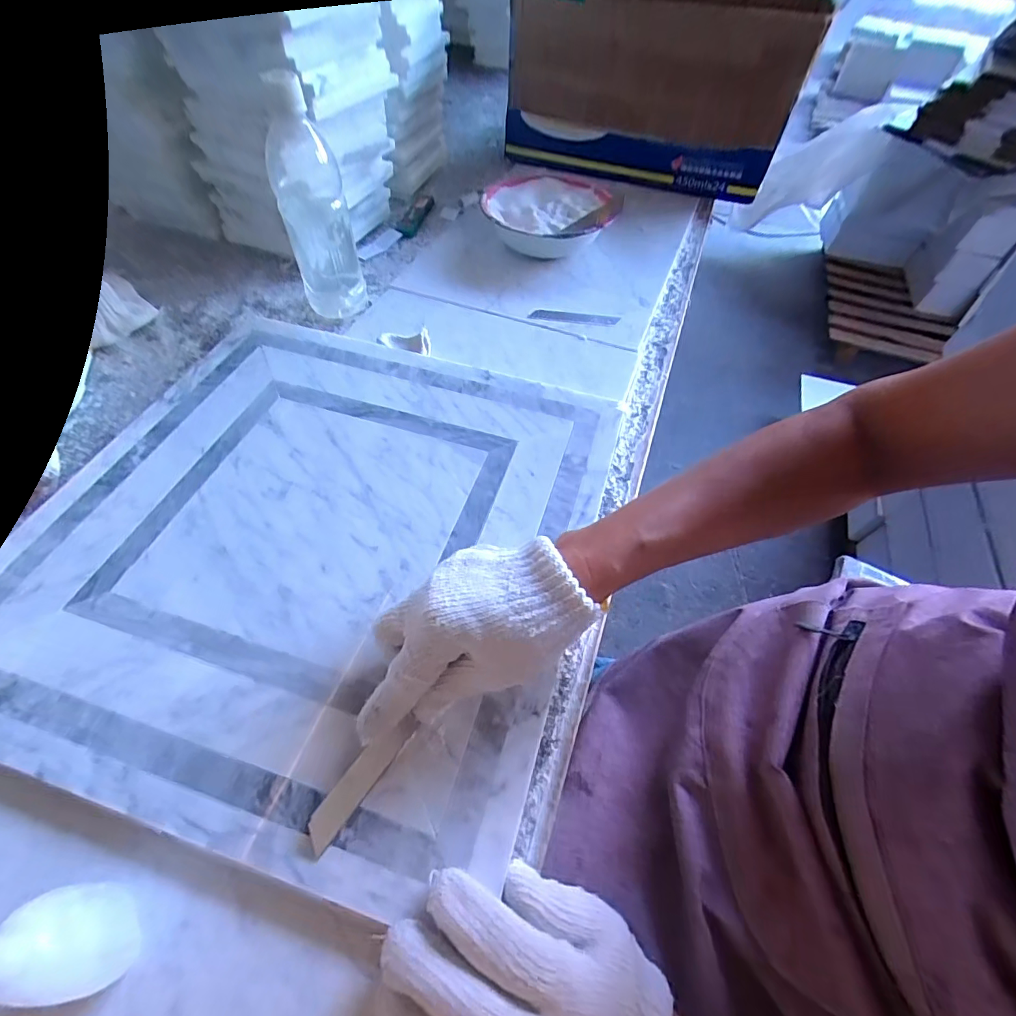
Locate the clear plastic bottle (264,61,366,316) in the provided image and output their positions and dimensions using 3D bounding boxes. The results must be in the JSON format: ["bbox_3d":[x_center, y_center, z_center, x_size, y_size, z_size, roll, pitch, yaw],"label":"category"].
[{"bbox_3d":[-0.199,-0.307,0.476,0.063,0.209,0.072,-20,60,-15],"label":"clear plastic bottle"}]

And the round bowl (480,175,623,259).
[{"bbox_3d":[0.058,-0.392,0.632,0.165,0.052,0.174,1,57,-2],"label":"round bowl"}]

